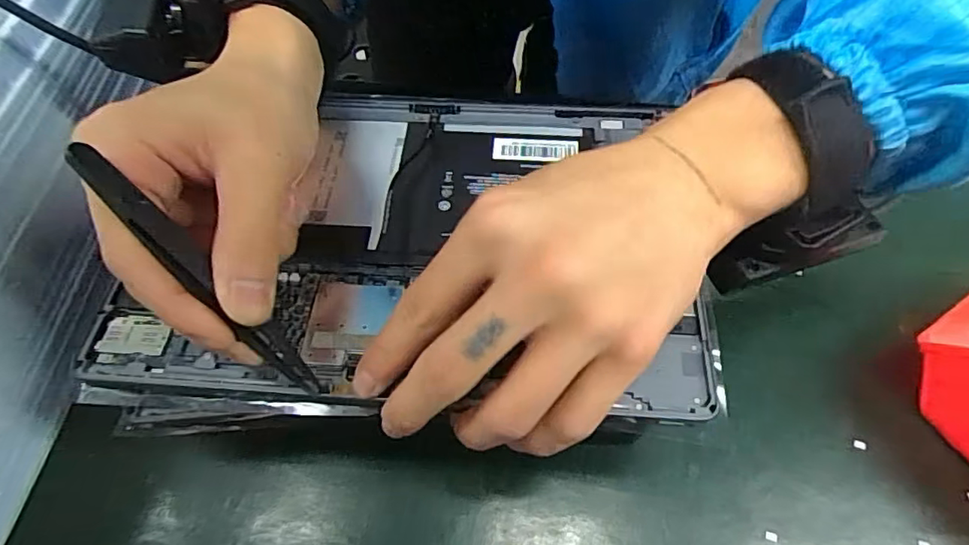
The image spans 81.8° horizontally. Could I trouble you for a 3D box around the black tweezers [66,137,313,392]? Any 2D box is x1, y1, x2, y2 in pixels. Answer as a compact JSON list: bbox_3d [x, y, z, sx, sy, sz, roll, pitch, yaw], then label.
[{"bbox_3d":[-0.097,0.003,0.196,0.009,0.012,0.112,-42,110,-17],"label":"black tweezers"}]

